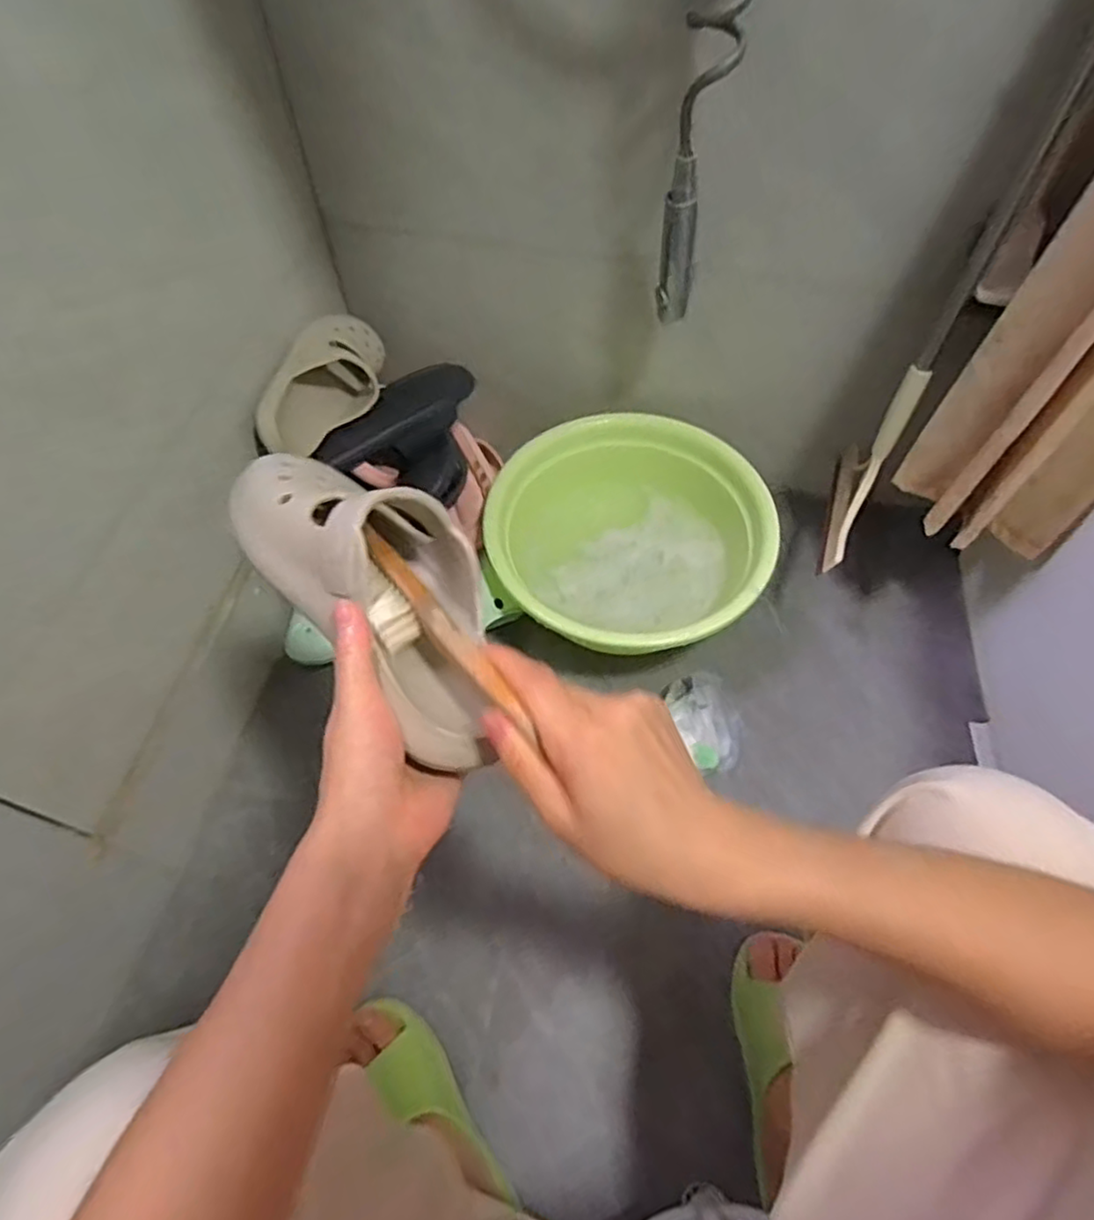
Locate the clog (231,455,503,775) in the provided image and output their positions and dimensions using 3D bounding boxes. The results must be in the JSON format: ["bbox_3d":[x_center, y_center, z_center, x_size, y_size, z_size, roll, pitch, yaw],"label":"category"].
[{"bbox_3d":[-0.097,-0.015,0.404,0.107,0.092,0.231,-30,65,-16],"label":"clog"}]

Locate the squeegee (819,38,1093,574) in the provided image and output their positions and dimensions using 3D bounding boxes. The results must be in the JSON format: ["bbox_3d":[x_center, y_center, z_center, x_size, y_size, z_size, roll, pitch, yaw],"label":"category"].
[{"bbox_3d":[0.375,-0.289,0.627,0.057,0.621,0.231,25,62,17],"label":"squeegee"}]

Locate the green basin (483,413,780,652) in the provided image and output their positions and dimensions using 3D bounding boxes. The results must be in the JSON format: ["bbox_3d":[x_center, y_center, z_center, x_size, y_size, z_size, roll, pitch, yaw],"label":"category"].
[{"bbox_3d":[0.099,-0.106,0.895,0.340,0.166,0.357,-1,57,1],"label":"green basin"}]

